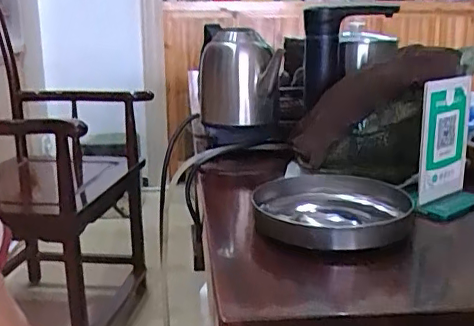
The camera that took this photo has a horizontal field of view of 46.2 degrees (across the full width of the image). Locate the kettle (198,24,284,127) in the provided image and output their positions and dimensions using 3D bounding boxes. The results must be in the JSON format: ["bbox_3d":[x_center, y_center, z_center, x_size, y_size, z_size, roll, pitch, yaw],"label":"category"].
[{"bbox_3d":[0.001,-0.142,0.919,0.129,0.150,0.120,-2,15,-3],"label":"kettle"}]

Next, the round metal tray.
[{"bbox_3d":[0.107,0.055,0.640,0.178,0.028,0.176,4,16,18],"label":"round metal tray"}]

